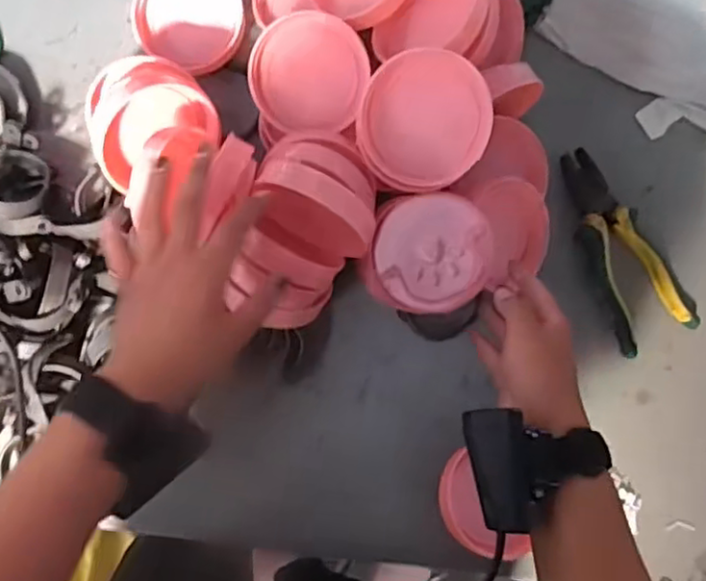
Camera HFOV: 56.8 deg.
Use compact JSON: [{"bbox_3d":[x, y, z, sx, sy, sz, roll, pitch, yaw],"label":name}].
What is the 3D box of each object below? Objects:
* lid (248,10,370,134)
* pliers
[{"bbox_3d":[-0.037,-0.178,0.538,0.095,0.016,0.092,2,115,3],"label":"lid"},{"bbox_3d":[0.257,-0.045,0.610,0.088,0.016,0.191,-21,86,-9],"label":"pliers"}]

